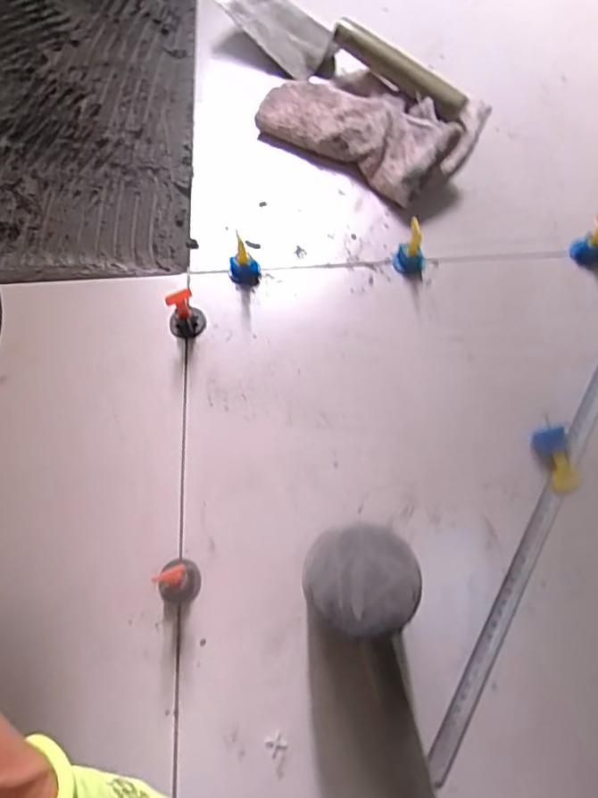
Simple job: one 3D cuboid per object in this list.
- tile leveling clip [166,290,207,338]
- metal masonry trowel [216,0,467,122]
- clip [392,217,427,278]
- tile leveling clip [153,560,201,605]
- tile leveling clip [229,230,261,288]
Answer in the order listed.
[{"bbox_3d":[-0.111,-0.082,0.549,0.035,0.051,0.029,-25,68,-10],"label":"tile leveling clip"},{"bbox_3d":[0.039,-0.426,0.681,0.368,0.077,0.065,34,71,14],"label":"metal masonry trowel"},{"bbox_3d":[0.116,-0.151,0.572,0.033,0.046,0.033,29,70,13],"label":"clip"},{"bbox_3d":[-0.097,0.148,0.455,0.031,0.037,0.034,0,66,1],"label":"tile leveling clip"},{"bbox_3d":[-0.056,-0.139,0.575,0.032,0.047,0.032,0,66,1],"label":"tile leveling clip"}]

